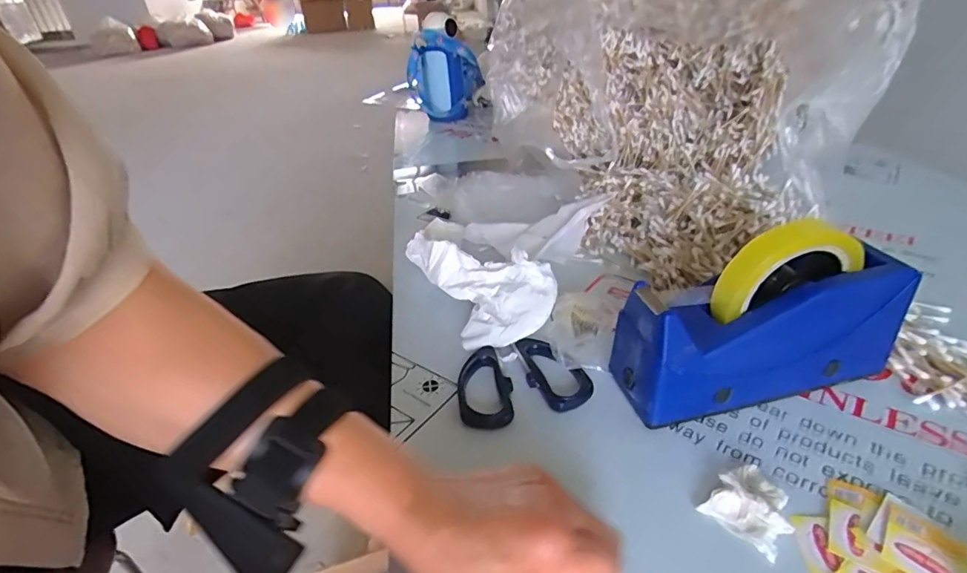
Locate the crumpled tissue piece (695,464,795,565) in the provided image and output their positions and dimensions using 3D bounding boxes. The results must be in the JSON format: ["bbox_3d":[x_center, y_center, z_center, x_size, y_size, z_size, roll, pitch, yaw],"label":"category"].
[{"bbox_3d":[0.169,0.136,0.312,0.048,0.014,0.044,-29,40,-33],"label":"crumpled tissue piece"}]

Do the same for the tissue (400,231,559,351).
[{"bbox_3d":[-0.006,-0.018,0.514,0.102,0.054,0.204,-16,35,-17],"label":"tissue"}]

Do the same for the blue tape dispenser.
[{"bbox_3d":[0.206,0.021,0.370,0.203,0.128,0.065,-9,33,-7],"label":"blue tape dispenser"}]

